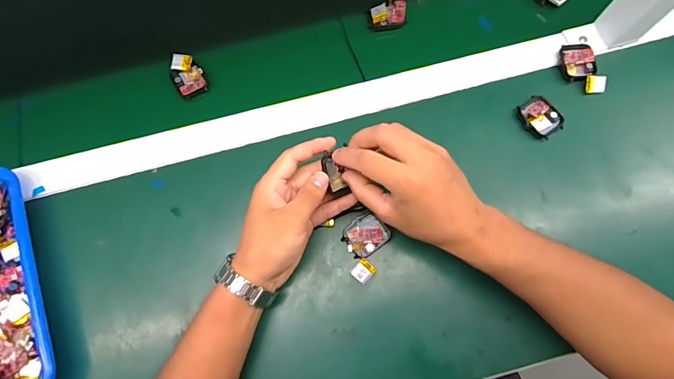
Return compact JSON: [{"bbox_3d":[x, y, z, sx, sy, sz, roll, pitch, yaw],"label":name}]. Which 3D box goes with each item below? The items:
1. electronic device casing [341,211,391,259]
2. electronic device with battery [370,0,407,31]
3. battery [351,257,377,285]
[{"bbox_3d":[0.029,0.047,0.389,0.044,0.011,0.037,-32,75,-7],"label":"electronic device casing"},{"bbox_3d":[0.065,-0.222,0.475,0.044,0.014,0.037,-4,74,1],"label":"electronic device with battery"},{"bbox_3d":[0.027,0.083,0.381,0.020,0.006,0.021,35,78,11],"label":"battery"}]

